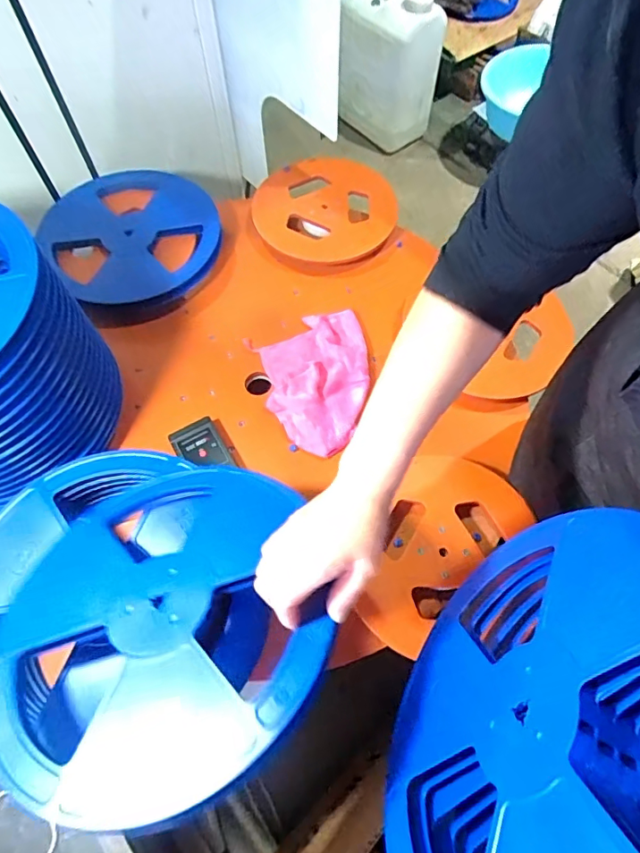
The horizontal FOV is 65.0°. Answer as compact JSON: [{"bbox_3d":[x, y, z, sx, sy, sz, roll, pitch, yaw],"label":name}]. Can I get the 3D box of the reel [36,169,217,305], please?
[{"bbox_3d":[-0.347,-0.354,0.947,0.305,0.084,0.305,0,63,0],"label":"reel"}]

